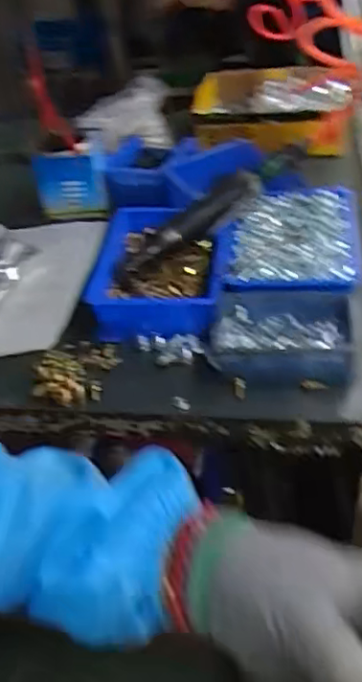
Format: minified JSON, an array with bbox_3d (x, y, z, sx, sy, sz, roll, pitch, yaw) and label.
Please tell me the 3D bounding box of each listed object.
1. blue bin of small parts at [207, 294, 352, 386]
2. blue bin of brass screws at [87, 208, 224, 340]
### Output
[{"bbox_3d":[0.104,0.000,0.645,0.142,0.051,0.099,0,43,9],"label":"blue bin of small parts"},{"bbox_3d":[-0.029,-0.087,0.747,0.149,0.070,0.208,-5,42,4],"label":"blue bin of brass screws"}]

